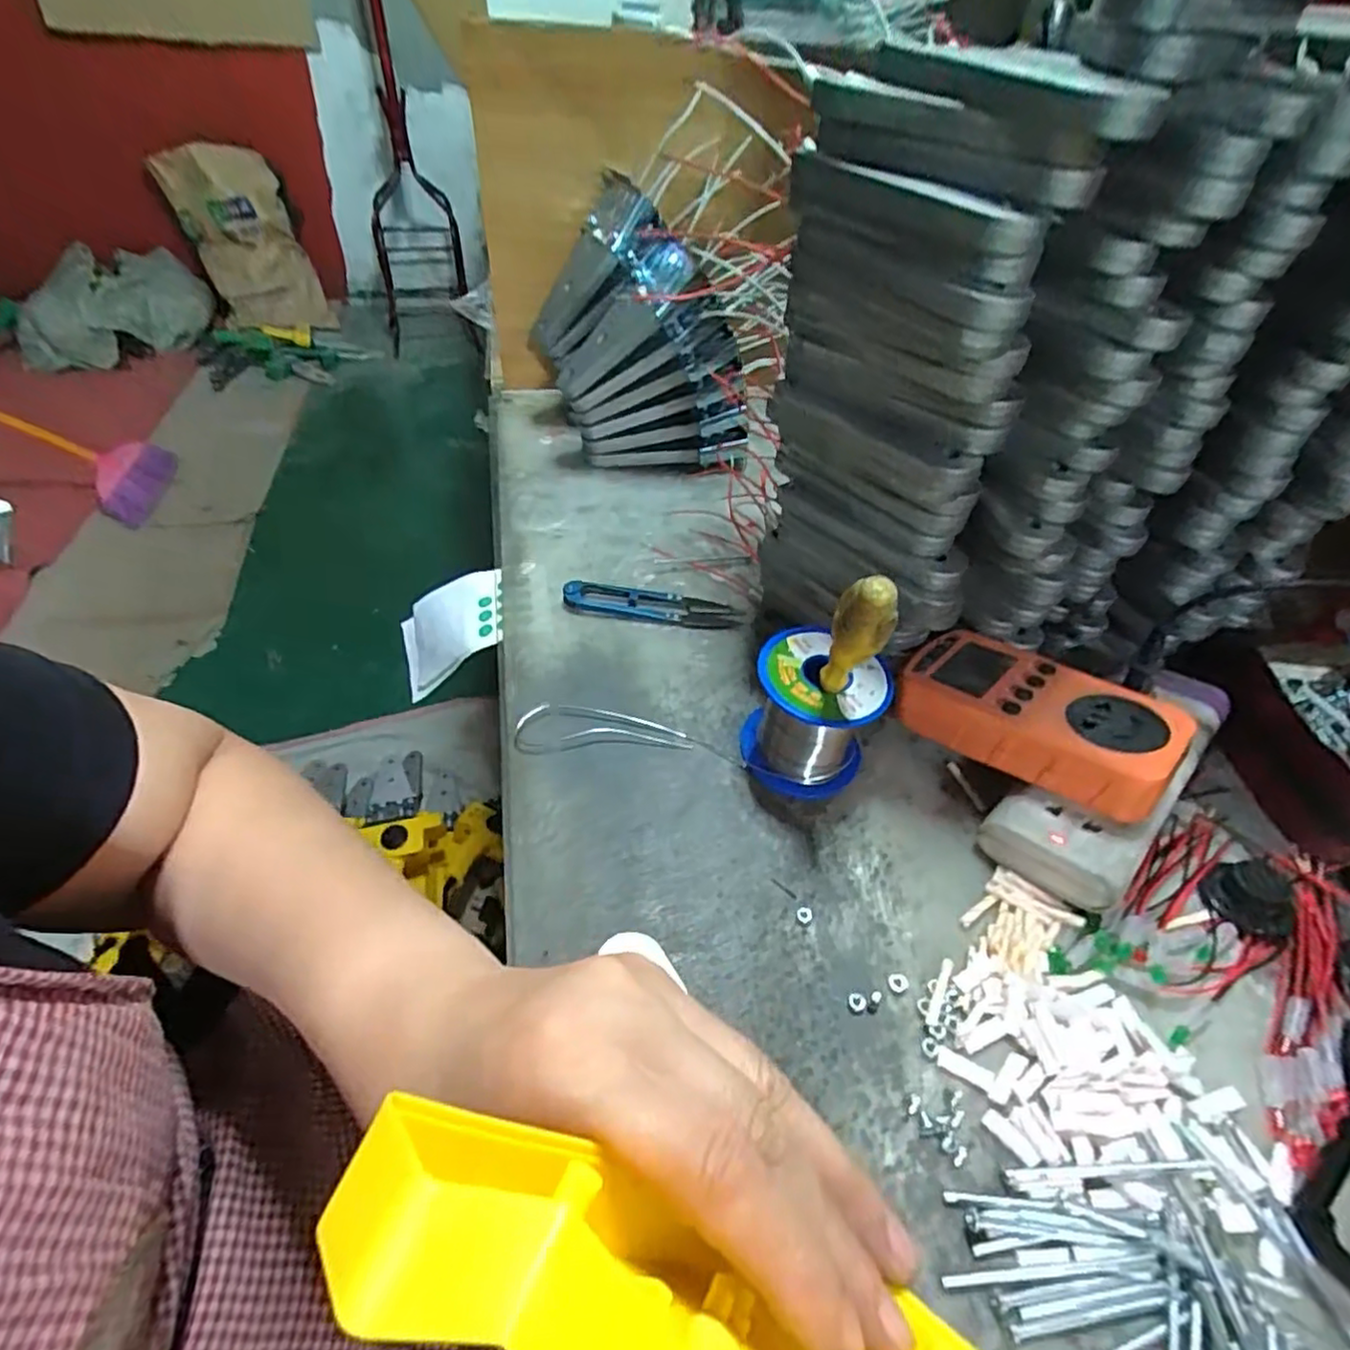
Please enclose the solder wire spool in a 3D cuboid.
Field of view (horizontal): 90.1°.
[{"bbox_3d":[0.070,0.021,0.350,0.065,0.064,0.061,29,52,21],"label":"solder wire spool"}]

